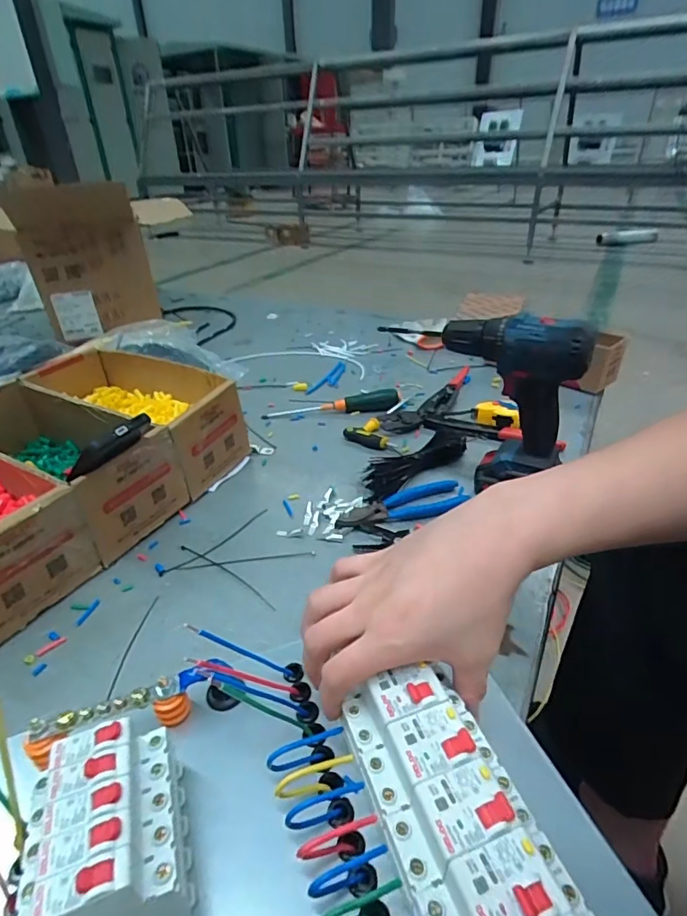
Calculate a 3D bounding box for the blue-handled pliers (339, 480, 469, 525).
[{"bbox_3d":[0.073,0.056,0.594,0.152,0.014,0.045,-10,33,-13],"label":"blue-handled pliers"}]

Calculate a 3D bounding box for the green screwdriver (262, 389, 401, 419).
[{"bbox_3d":[-0.017,-0.087,0.823,0.226,0.031,0.026,-7,32,-8],"label":"green screwdriver"}]

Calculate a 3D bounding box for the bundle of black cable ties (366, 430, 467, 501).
[{"bbox_3d":[0.101,0.001,0.663,0.192,0.029,0.046,-26,39,-33],"label":"bundle of black cable ties"}]

